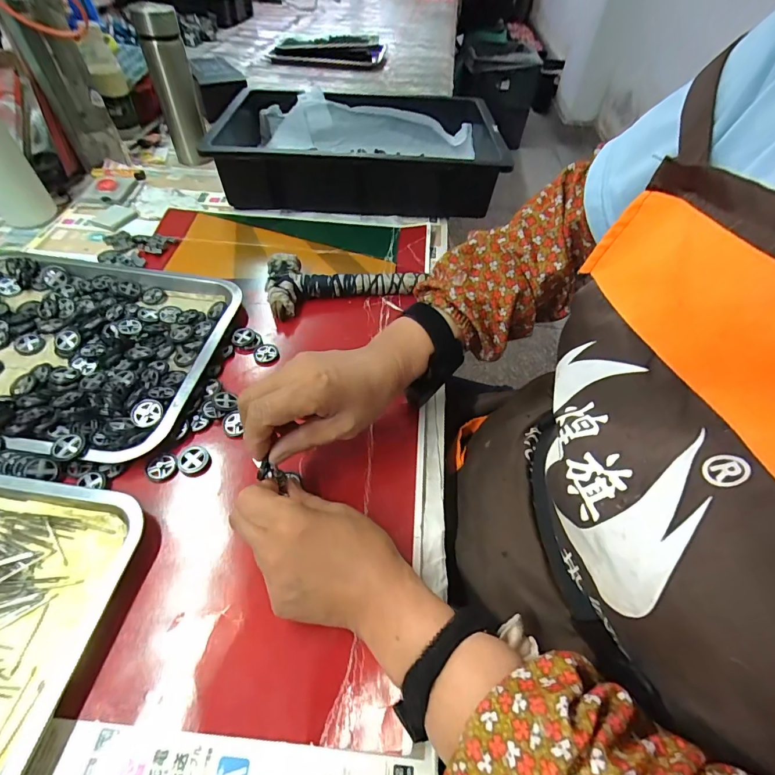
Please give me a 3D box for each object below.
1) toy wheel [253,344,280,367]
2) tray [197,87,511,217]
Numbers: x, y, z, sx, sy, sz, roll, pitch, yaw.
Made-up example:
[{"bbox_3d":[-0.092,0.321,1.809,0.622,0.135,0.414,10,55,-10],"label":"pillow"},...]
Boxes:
[{"bbox_3d":[-0.138,-0.037,0.465,0.027,0.008,0.025,2,53,-3],"label":"toy wheel"},{"bbox_3d":[-0.046,-0.363,0.638,0.421,0.098,0.242,-1,53,-5],"label":"tray"}]

